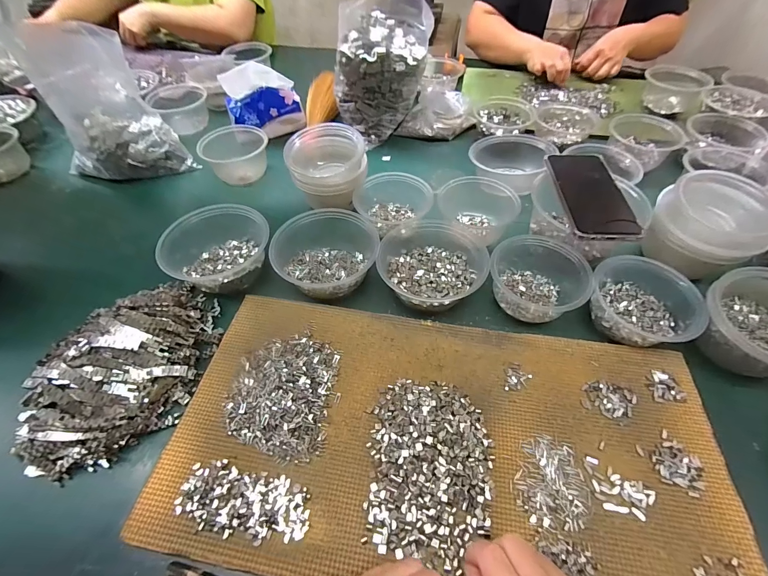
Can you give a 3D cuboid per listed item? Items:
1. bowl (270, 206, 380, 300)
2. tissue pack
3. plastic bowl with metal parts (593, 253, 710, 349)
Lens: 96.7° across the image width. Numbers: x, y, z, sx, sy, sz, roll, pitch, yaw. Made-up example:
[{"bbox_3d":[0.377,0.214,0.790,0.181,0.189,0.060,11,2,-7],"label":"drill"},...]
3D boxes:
[{"bbox_3d":[-0.077,-0.046,0.459,0.128,0.059,0.121,0,52,1],"label":"bowl"},{"bbox_3d":[-0.234,-0.363,0.661,0.142,0.118,0.062,-15,54,-10],"label":"tissue pack"},{"bbox_3d":[0.304,0.019,0.405,0.094,0.052,0.114,-28,57,-19],"label":"plastic bowl with metal parts"}]

